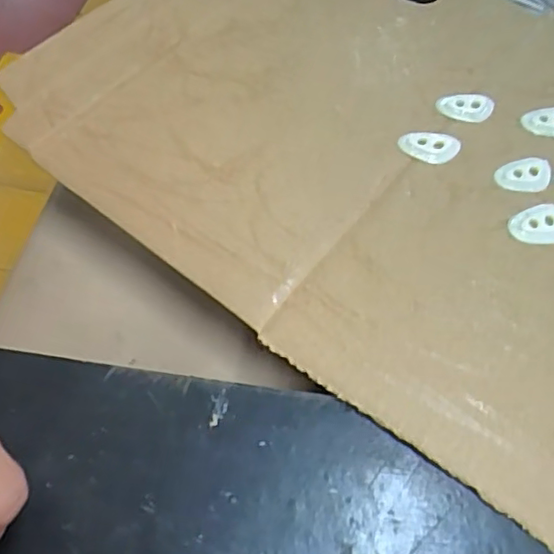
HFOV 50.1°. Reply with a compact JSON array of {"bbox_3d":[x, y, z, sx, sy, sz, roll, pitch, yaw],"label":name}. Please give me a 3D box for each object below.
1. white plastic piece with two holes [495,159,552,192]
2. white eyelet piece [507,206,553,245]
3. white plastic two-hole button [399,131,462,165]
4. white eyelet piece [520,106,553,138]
[{"bbox_3d":[0.103,-0.042,0.245,0.025,0.004,0.015,-10,59,-10],"label":"white plastic piece with two holes"},{"bbox_3d":[0.104,-0.021,0.232,0.026,0.004,0.016,-15,60,-14],"label":"white eyelet piece"},{"bbox_3d":[0.065,-0.056,0.252,0.025,0.004,0.015,16,58,5],"label":"white plastic two-hole button"},{"bbox_3d":[0.124,-0.070,0.266,0.024,0.004,0.016,-13,60,-12],"label":"white eyelet piece"}]

